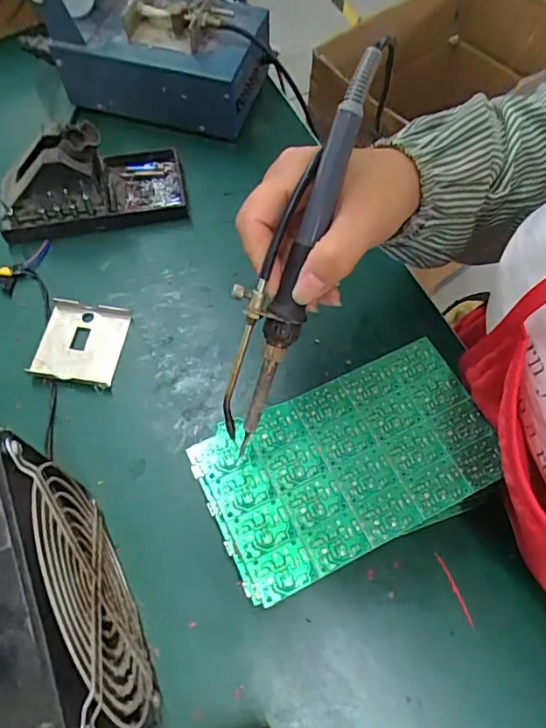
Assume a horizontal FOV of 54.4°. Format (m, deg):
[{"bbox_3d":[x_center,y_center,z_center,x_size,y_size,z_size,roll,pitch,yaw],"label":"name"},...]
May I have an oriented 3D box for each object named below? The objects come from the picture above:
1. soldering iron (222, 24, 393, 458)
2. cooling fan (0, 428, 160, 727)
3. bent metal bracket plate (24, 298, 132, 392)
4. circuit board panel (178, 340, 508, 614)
[{"bbox_3d":[0.010,-0.059,0.276,0.032,0.023,0.217,22,102,14],"label":"soldering iron"},{"bbox_3d":[-0.114,0.126,0.277,0.059,0.154,0.149,-24,67,-10],"label":"cooling fan"},{"bbox_3d":[-0.152,-0.018,0.423,0.067,0.011,0.072,9,65,4],"label":"bent metal bracket plate"},{"bbox_3d":[0.049,0.059,0.332,0.179,0.009,0.105,-23,66,-10],"label":"circuit board panel"}]

